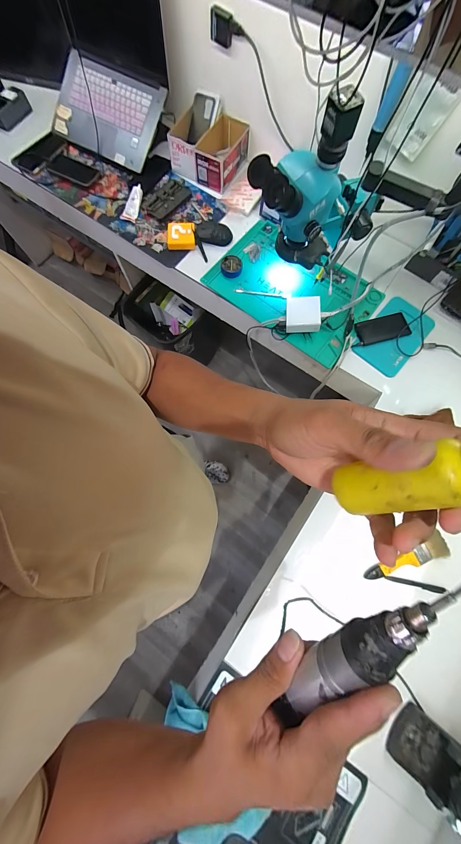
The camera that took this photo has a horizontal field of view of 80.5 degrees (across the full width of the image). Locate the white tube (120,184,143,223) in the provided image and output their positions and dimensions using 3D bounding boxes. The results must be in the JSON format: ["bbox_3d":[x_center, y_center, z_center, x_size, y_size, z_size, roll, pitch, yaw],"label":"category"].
[{"bbox_3d":[-0.297,-0.666,0.829,0.048,0.018,0.111,17,89,4],"label":"white tube"}]

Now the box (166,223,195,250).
[{"bbox_3d":[-0.147,-0.550,0.809,0.083,0.027,0.082,-3,76,-2],"label":"box"}]

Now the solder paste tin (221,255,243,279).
[{"bbox_3d":[0.003,-0.449,0.790,0.061,0.019,0.063,0,75,-1],"label":"solder paste tin"}]

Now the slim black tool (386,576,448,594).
[{"bbox_3d":[0.403,0.356,0.592,0.123,0.014,0.012,11,76,2],"label":"slim black tool"}]

